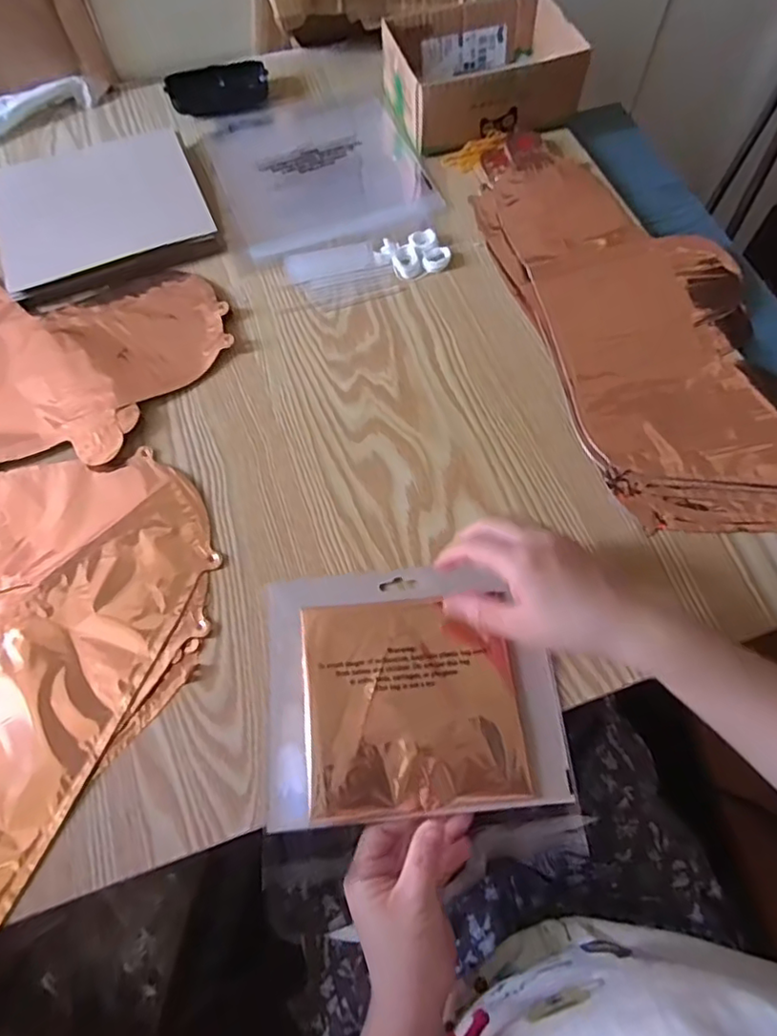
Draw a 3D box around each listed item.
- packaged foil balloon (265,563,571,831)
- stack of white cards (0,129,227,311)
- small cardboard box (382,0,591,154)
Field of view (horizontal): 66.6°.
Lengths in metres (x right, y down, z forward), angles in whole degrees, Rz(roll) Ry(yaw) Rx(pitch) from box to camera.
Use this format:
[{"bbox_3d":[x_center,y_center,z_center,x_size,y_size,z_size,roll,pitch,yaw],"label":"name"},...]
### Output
[{"bbox_3d":[0.015,0.113,0.402,0.190,0.011,0.160,-5,65,-2],"label":"packaged foil balloon"},{"bbox_3d":[-0.276,-0.297,0.564,0.187,0.022,0.181,-23,67,-10],"label":"stack of white cards"},{"bbox_3d":[0.096,-0.465,0.621,0.180,0.067,0.140,-18,66,-8],"label":"small cardboard box"}]

